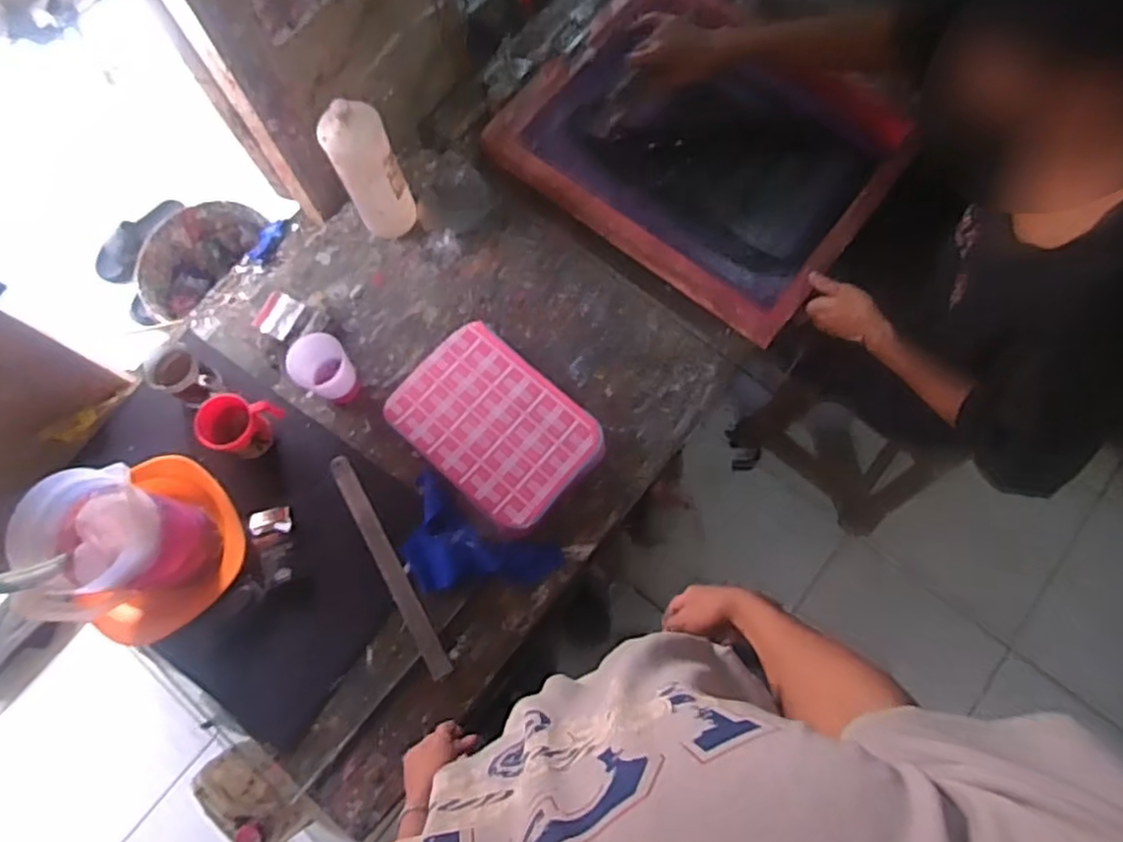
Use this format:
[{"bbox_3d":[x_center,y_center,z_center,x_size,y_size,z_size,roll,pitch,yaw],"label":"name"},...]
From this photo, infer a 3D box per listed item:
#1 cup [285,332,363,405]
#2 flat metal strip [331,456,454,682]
[{"bbox_3d":[-0.326,-0.067,0.958,0.078,0.101,0.072,-1,73,2],"label":"cup"},{"bbox_3d":[-0.234,0.191,0.925,0.028,0.006,0.327,-29,74,-7],"label":"flat metal strip"}]

